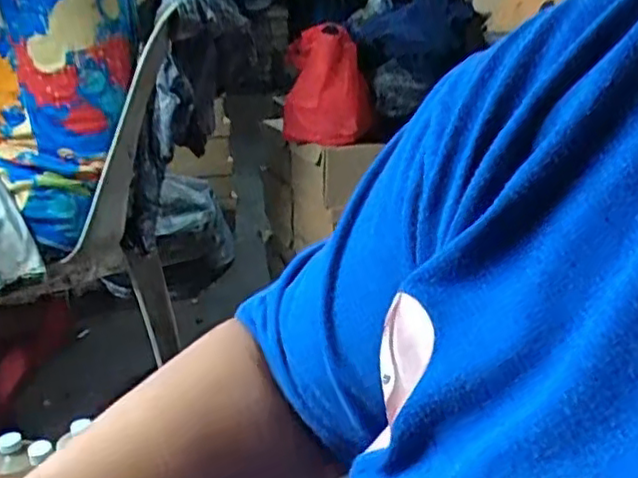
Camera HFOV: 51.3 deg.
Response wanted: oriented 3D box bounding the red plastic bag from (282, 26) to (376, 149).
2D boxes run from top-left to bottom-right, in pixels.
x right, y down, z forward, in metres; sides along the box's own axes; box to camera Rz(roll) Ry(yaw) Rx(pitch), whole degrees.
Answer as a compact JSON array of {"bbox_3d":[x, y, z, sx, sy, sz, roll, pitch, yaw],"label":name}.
[{"bbox_3d":[0.014,-0.259,1.122,0.149,0.178,0.083,4,22,4],"label":"red plastic bag"}]

